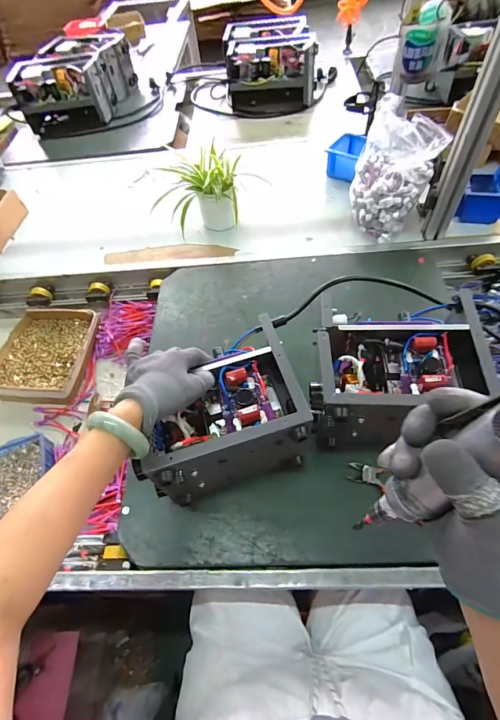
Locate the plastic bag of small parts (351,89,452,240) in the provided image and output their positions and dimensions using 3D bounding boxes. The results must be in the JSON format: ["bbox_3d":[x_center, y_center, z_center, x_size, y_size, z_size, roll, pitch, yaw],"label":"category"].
[{"bbox_3d":[0.304,-0.390,0.751,0.160,0.202,0.164,14,60,14],"label":"plastic bag of small parts"}]

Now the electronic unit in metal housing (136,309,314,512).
[{"bbox_3d":[-0.038,0.075,0.494,0.205,0.130,0.172,-18,63,-6],"label":"electronic unit in metal housing"}]

